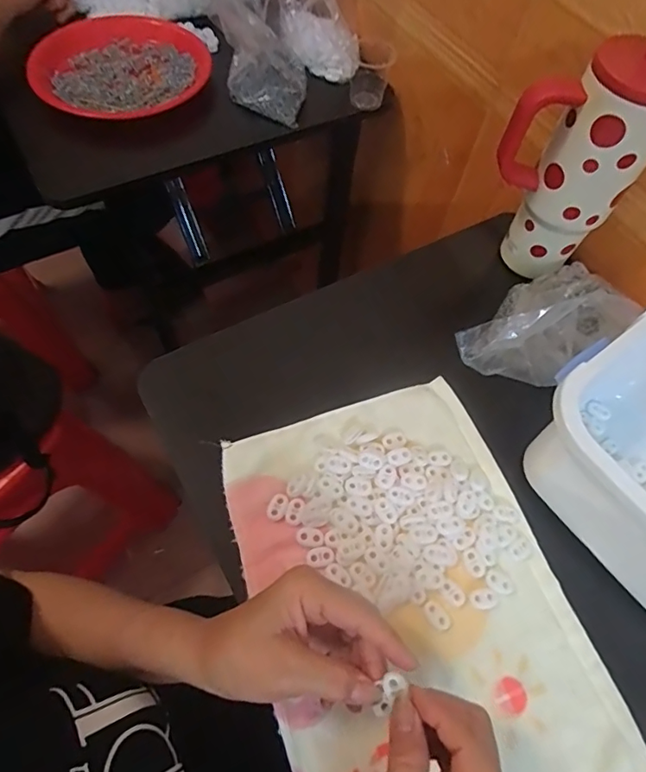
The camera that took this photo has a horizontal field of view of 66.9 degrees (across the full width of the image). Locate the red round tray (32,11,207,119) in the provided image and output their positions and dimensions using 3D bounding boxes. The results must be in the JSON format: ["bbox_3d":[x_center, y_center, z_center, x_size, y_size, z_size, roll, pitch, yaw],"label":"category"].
[{"bbox_3d":[-0.288,-0.463,0.687,0.224,0.036,0.246,0,64,-1],"label":"red round tray"}]

